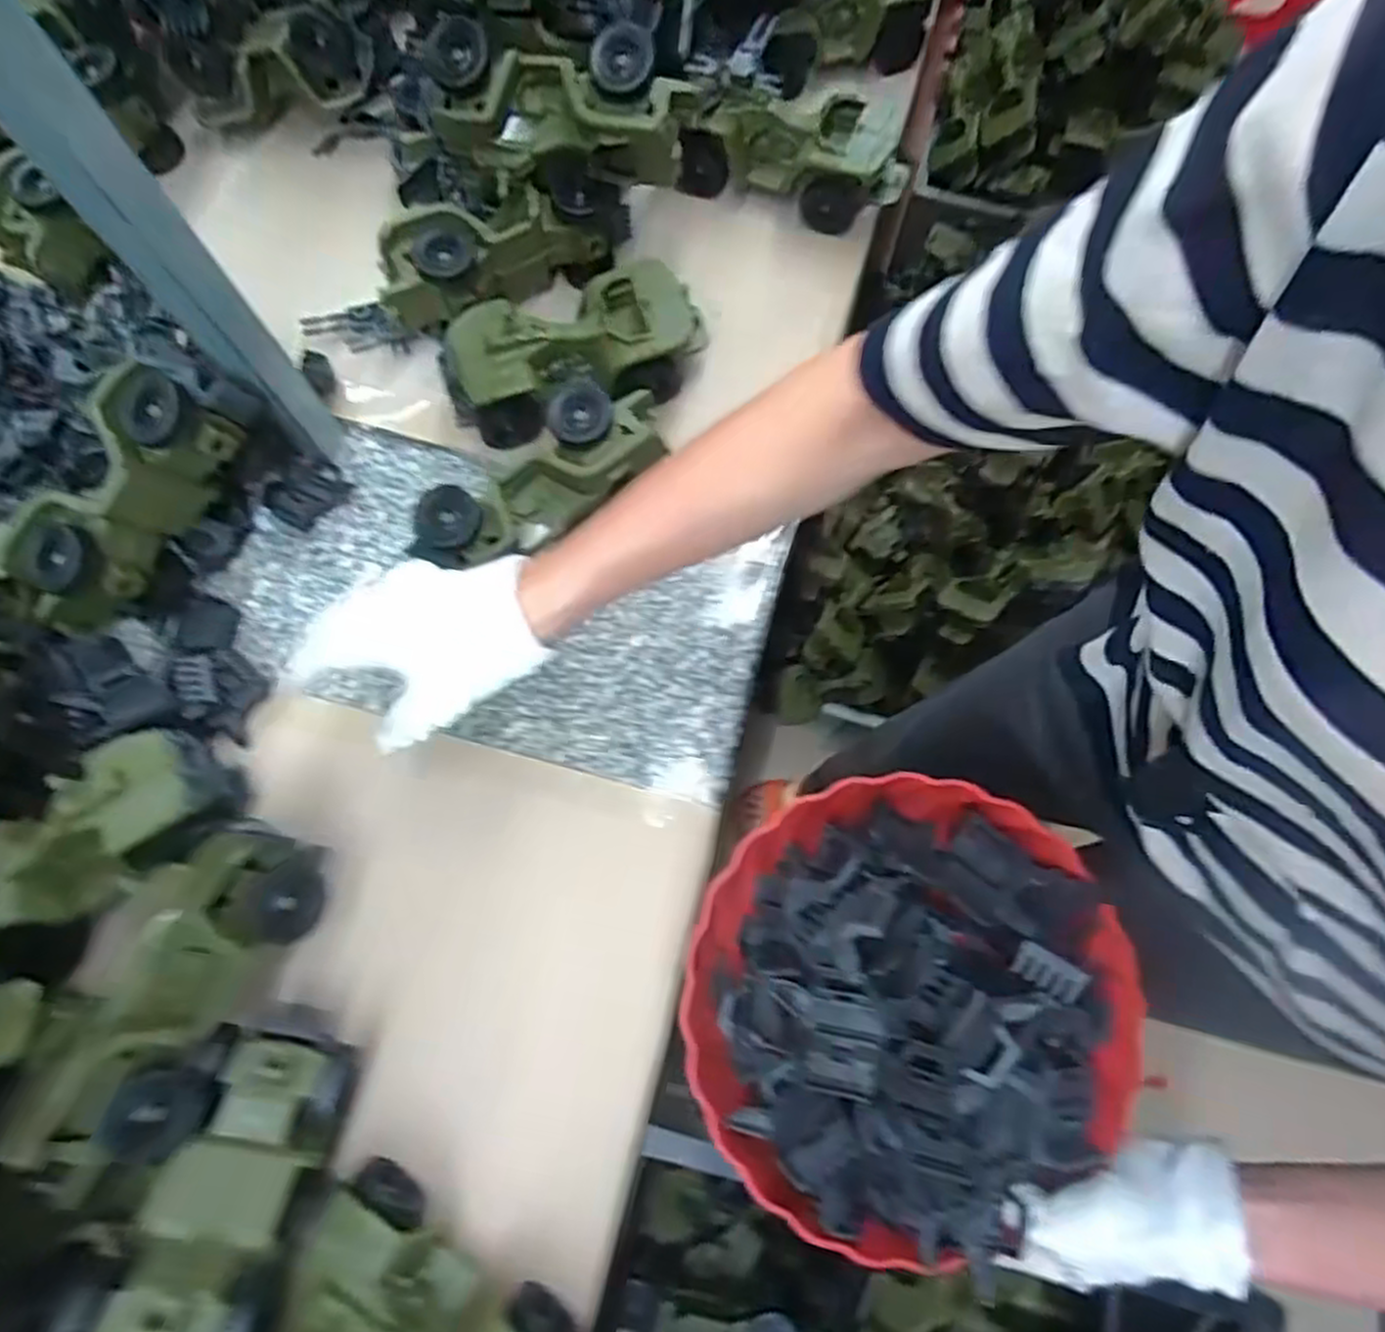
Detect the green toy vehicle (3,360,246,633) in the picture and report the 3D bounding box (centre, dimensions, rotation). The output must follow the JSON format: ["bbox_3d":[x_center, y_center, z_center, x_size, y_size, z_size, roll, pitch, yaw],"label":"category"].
[{"bbox_3d":[-0.378,-0.105,0.515,0.069,0.074,0.184,39,98,10],"label":"green toy vehicle"}]

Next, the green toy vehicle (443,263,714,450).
[{"bbox_3d":[-0.088,-0.235,0.575,0.195,0.073,0.077,-16,75,-4],"label":"green toy vehicle"}]

